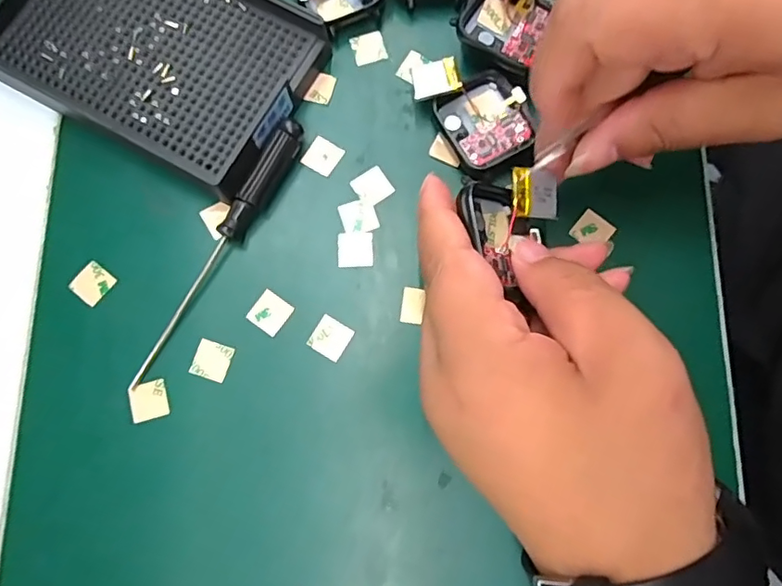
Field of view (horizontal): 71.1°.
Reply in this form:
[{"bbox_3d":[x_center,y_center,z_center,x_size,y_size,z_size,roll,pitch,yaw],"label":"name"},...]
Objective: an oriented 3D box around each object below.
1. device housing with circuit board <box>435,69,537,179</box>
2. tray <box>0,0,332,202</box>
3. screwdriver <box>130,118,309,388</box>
[{"bbox_3d":[0.043,-0.076,0.247,0.038,0.013,0.043,-27,81,-6],"label":"device housing with circuit board"},{"bbox_3d":[-0.109,-0.113,0.251,0.141,0.018,0.093,27,80,5],"label":"tray"},{"bbox_3d":[-0.074,-0.019,0.236,0.011,0.015,0.129,29,80,5],"label":"screwdriver"}]

